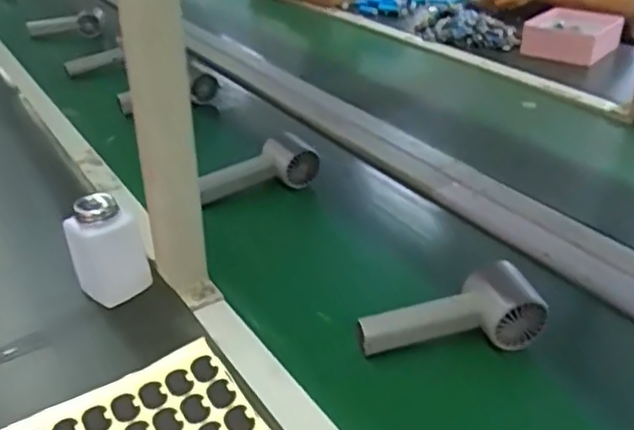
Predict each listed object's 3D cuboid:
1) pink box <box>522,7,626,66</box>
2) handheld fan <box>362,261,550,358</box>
[{"bbox_3d":[0.492,-0.349,1.280,0.150,0.052,0.152,26,40,36],"label":"pink box"},{"bbox_3d":[0.112,0.085,0.564,0.153,0.070,0.046,-4,32,-8],"label":"handheld fan"}]

